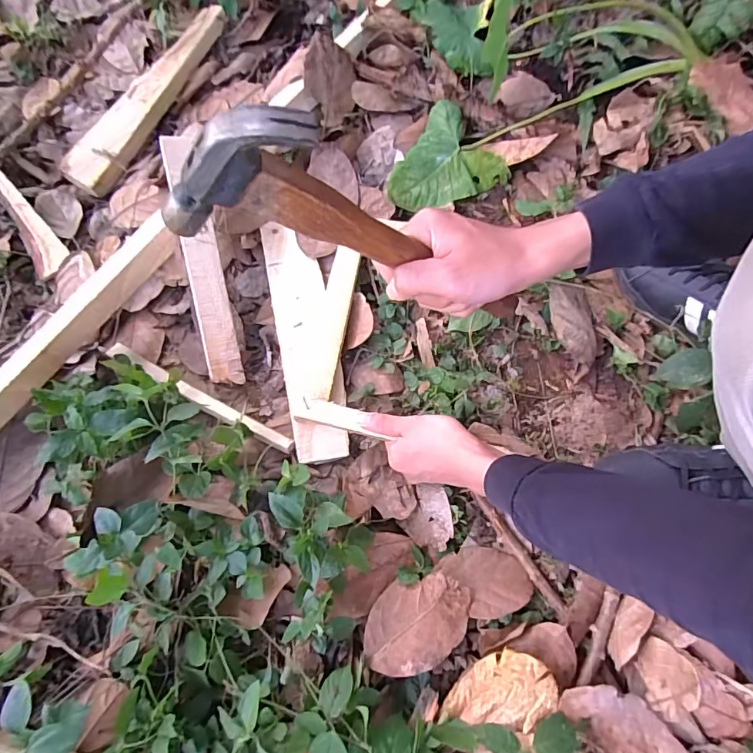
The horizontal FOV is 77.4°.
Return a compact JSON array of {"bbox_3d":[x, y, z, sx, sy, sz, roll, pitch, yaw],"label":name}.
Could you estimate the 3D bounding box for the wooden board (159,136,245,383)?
[{"bbox_3d":[-0.205,-0.137,0.557,0.040,0.014,0.290,-12,94,-20],"label":"wooden board"}]

